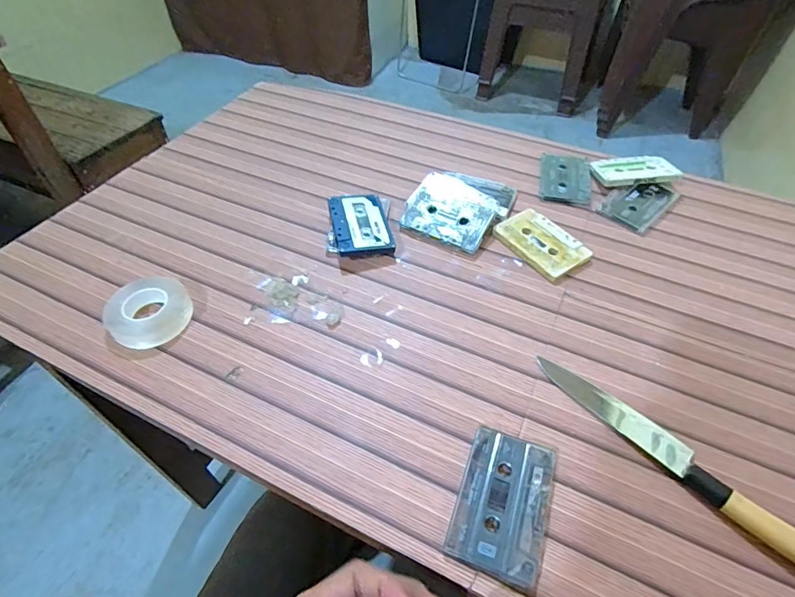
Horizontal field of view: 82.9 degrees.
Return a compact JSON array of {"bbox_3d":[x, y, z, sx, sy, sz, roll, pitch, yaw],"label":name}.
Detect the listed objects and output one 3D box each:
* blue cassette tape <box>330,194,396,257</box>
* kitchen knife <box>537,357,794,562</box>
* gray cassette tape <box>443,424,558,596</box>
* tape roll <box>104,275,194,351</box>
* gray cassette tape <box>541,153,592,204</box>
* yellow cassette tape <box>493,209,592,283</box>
[{"bbox_3d":[-0.045,-0.085,0.527,0.062,0.016,0.095,-7,51,-14],"label":"blue cassette tape"},{"bbox_3d":[0.220,0.124,0.359,0.026,0.016,0.242,-34,57,-25],"label":"kitchen knife"},{"bbox_3d":[0.080,0.151,0.337,0.065,0.013,0.103,17,52,14],"label":"gray cassette tape"},{"bbox_3d":[-0.245,0.012,0.444,0.074,0.027,0.067,-35,58,-26],"label":"tape roll"},{"bbox_3d":[0.225,-0.162,0.604,0.062,0.013,0.097,9,50,8],"label":"gray cassette tape"},{"bbox_3d":[0.164,-0.063,0.522,0.068,0.012,0.098,-28,55,-22],"label":"yellow cassette tape"}]

